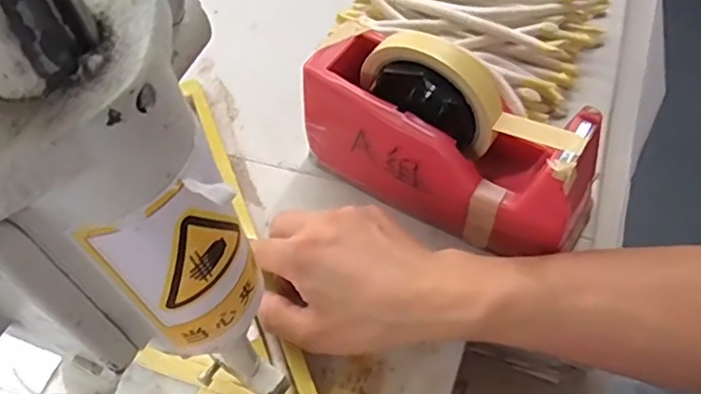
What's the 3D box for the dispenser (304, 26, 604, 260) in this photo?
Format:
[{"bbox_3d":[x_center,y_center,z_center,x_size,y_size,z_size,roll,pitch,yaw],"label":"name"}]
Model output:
[{"bbox_3d":[0.065,-0.042,0.407,0.200,0.119,0.065,27,61,22],"label":"dispenser"}]

